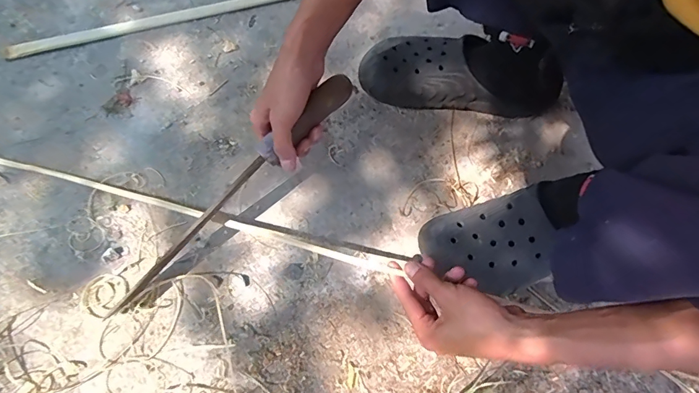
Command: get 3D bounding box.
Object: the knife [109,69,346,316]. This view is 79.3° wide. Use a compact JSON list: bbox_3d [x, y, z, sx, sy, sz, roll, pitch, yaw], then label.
[{"bbox_3d":[-0.136,-0.011,0.496,0.032,0.035,0.381,43,85,14],"label":"knife"}]

